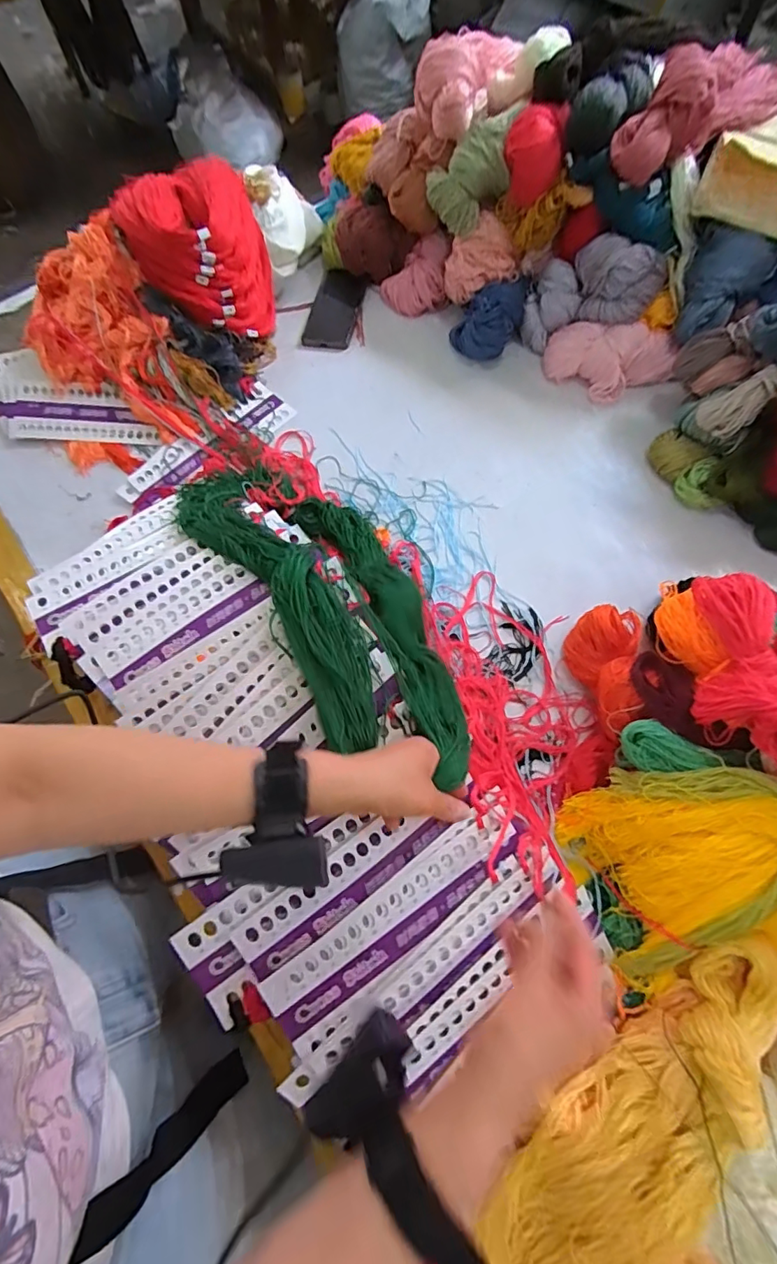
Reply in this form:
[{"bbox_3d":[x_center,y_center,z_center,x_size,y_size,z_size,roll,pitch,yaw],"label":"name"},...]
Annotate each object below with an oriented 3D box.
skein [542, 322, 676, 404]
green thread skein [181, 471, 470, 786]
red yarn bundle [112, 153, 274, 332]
[{"bbox_3d":[0.299,-0.368,0.692,0.169,0.066,0.086,12,69,8],"label":"skein"},{"bbox_3d":[-0.063,-0.049,0.527,0.165,0.101,0.460,-33,62,-10],"label":"green thread skein"},{"bbox_3d":[-0.259,-0.531,0.740,0.179,0.148,0.210,-30,69,-8],"label":"red yarn bundle"}]

